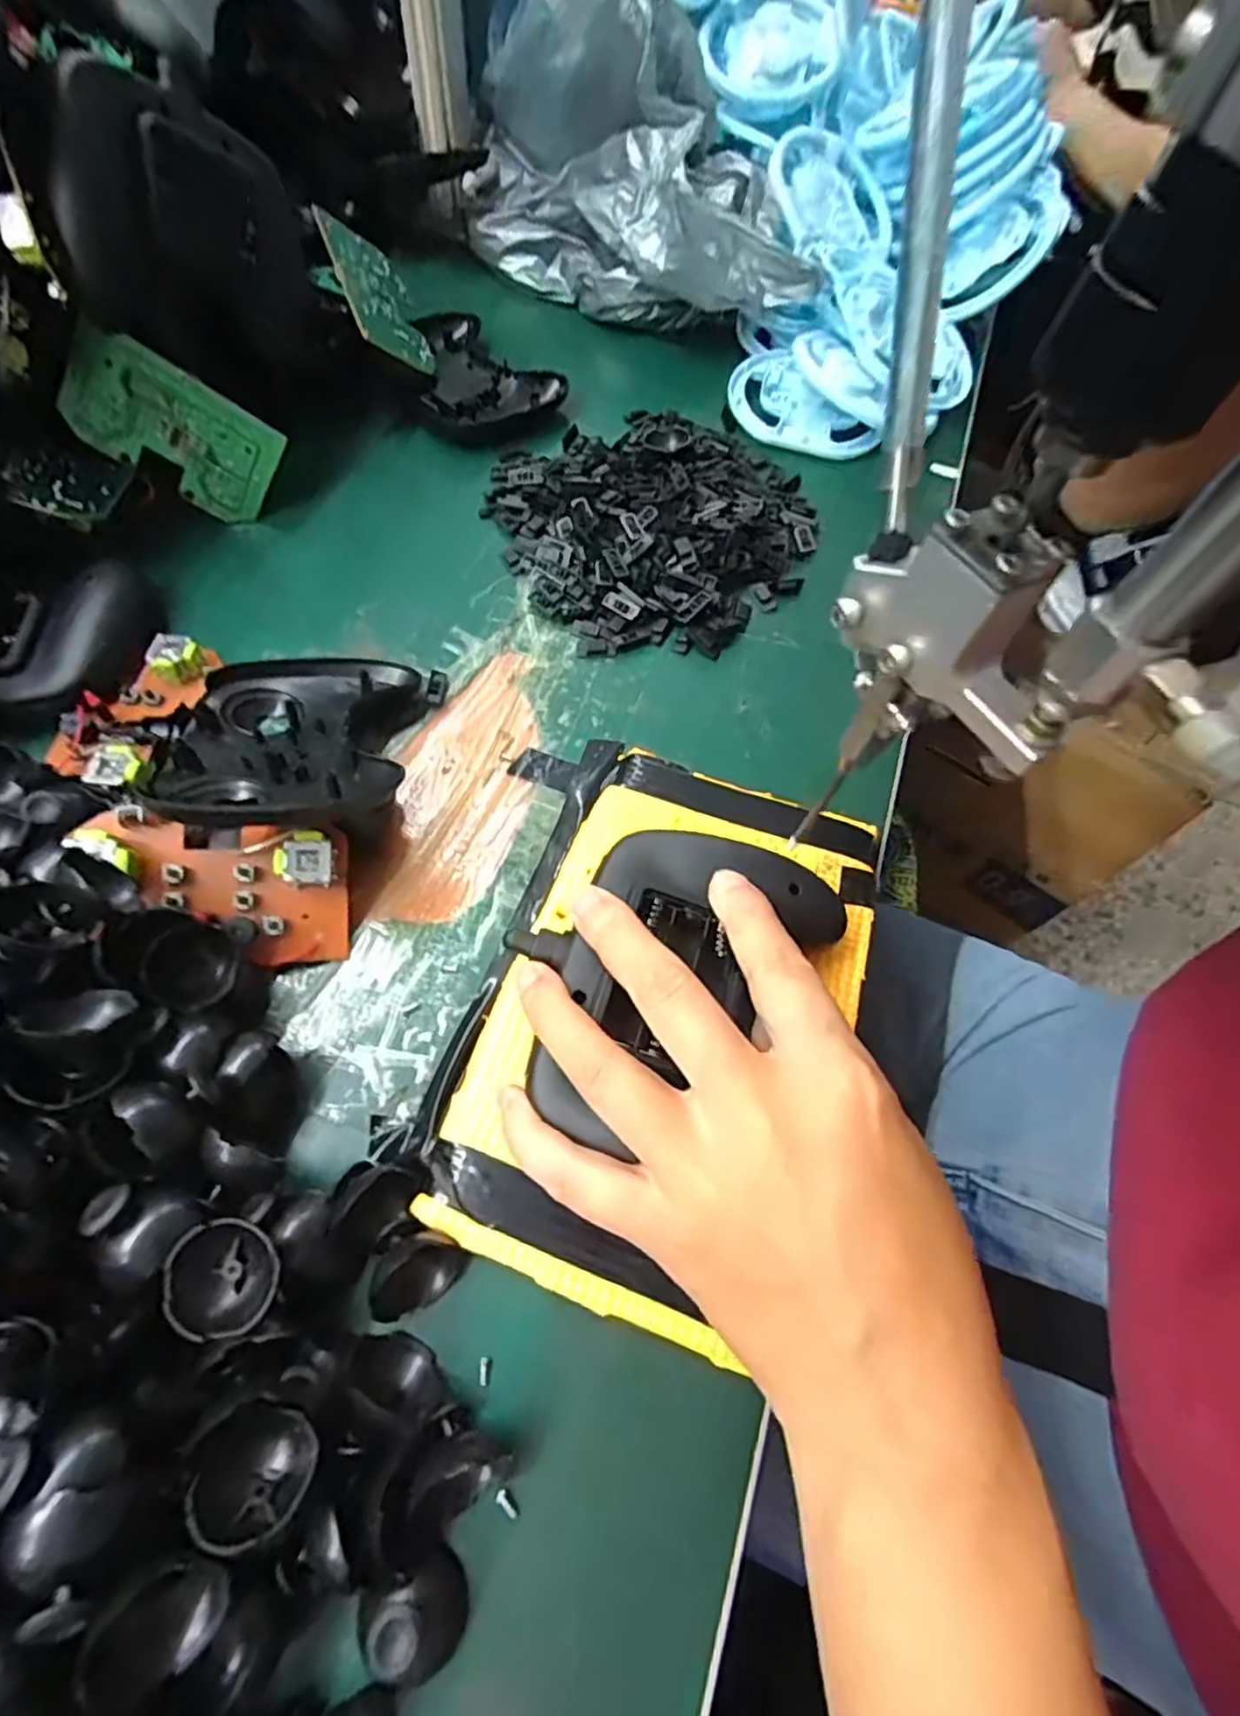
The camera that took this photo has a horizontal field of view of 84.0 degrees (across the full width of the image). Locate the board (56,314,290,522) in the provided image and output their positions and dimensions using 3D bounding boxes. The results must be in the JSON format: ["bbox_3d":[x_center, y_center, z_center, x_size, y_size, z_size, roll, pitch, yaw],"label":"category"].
[{"bbox_3d":[-0.224,-0.215,0.347,0.090,0.054,0.004,25,25,-29],"label":"board"}]

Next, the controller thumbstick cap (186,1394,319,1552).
[{"bbox_3d":[-0.088,0.148,0.165,0.024,0.012,0.027,21,23,-16],"label":"controller thumbstick cap"}]

